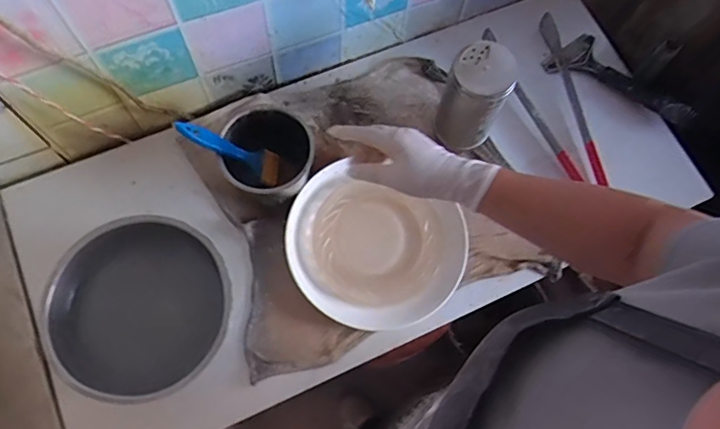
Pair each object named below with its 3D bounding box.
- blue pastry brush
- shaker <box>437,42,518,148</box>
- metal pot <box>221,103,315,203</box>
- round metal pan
[{"bbox_3d":[-0.155,-0.078,0.633,0.140,0.011,0.045,24,66,-41],"label":"blue pastry brush"},{"bbox_3d":[0.141,-0.143,0.653,0.073,0.161,0.071,1,72,-2],"label":"shaker"},{"bbox_3d":[-0.114,-0.071,0.665,0.108,0.070,0.112,1,72,-2],"label":"metal pot"},{"bbox_3d":[-0.252,0.105,0.607,0.198,0.064,0.185,1,72,-2],"label":"round metal pan"}]

